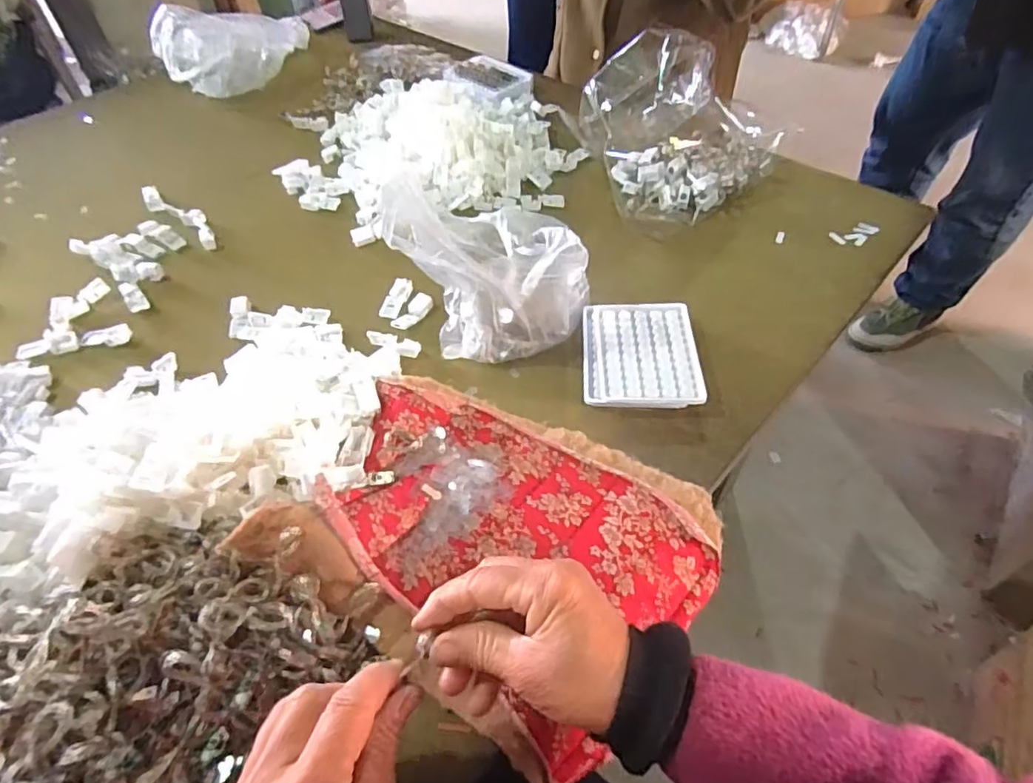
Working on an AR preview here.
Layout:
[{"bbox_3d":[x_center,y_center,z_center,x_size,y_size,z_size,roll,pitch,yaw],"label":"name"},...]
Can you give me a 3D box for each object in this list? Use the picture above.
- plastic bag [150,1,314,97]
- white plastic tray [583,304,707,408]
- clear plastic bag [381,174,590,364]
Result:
[{"bbox_3d":[-0.462,-0.596,1.007,0.098,0.123,0.276,36,60,28],"label":"plastic bag"},{"bbox_3d":[0.120,-0.037,0.579,0.107,0.015,0.131,1,50,3],"label":"white plastic tray"},{"bbox_3d":[-0.021,-0.131,0.572,0.180,0.158,0.130,-1,50,1],"label":"clear plastic bag"}]

